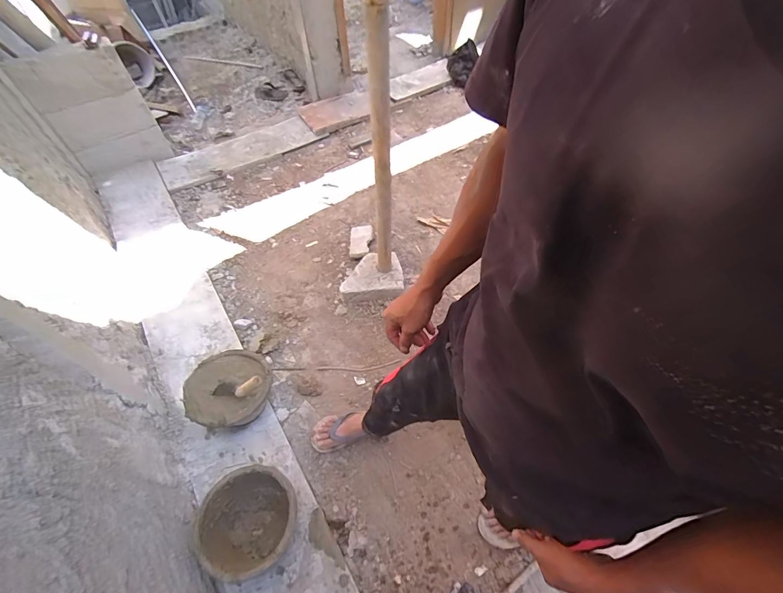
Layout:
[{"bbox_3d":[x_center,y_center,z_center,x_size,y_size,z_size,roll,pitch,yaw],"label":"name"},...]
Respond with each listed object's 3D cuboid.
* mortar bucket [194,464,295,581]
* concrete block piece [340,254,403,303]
[{"bbox_3d":[-0.387,0.626,1.040,0.247,0.166,0.245,-1,56,1],"label":"mortar bucket"},{"bbox_3d":[-0.087,-0.085,1.597,0.256,0.117,0.186,-6,56,-3],"label":"concrete block piece"}]

